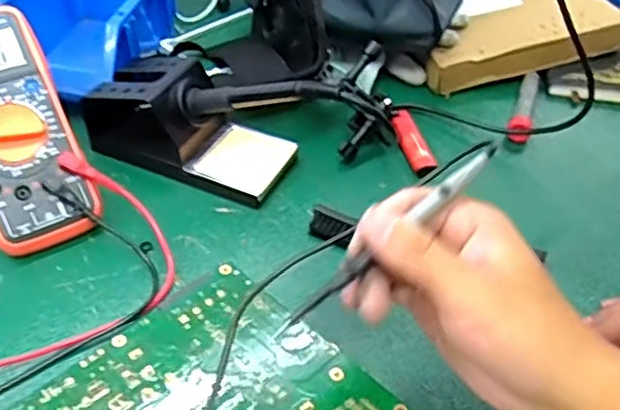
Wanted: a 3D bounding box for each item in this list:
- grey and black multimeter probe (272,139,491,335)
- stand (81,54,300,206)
[{"bbox_3d":[0.037,0.016,0.313,0.139,0.005,0.008,-39,55,-6],"label":"grey and black multimeter probe"},{"bbox_3d":[-0.098,-0.067,0.525,0.165,0.067,0.078,17,47,14],"label":"stand"}]

